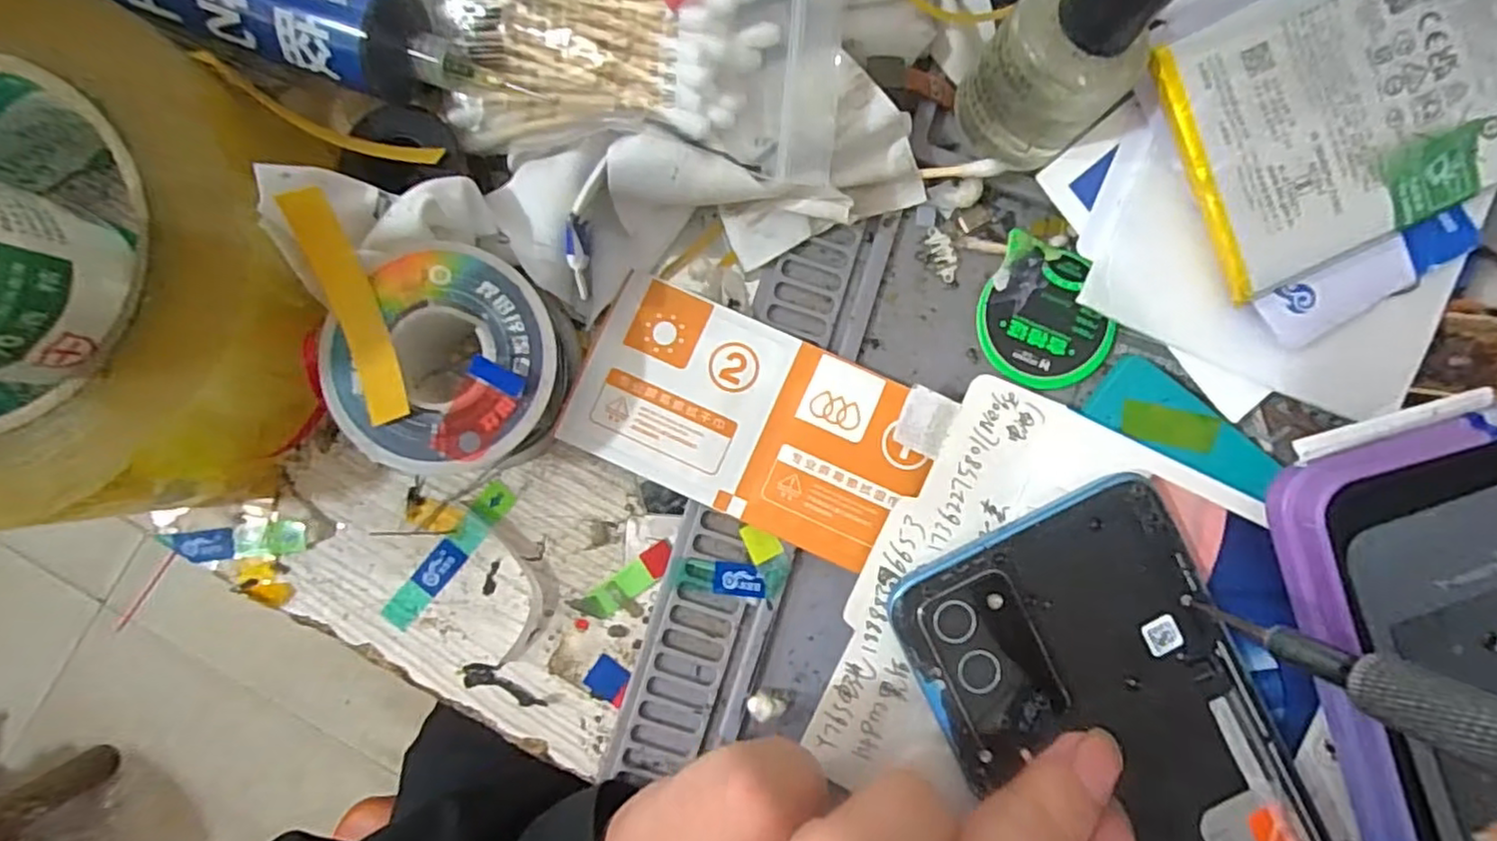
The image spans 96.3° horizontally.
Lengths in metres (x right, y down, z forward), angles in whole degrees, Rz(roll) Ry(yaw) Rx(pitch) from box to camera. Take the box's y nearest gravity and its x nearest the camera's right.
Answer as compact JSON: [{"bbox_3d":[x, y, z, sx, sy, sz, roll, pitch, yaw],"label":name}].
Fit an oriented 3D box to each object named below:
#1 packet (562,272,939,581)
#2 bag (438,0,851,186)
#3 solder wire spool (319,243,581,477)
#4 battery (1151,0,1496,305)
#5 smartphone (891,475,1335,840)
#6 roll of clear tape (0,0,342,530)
[{"bbox_3d":[0.000,0.000,0.177,0.090,0.007,0.049,23,88,0],"label":"packet"},{"bbox_3d":[-0.027,-0.096,0.163,0.100,0.041,0.073,3,88,-1],"label":"bag"},{"bbox_3d":[-0.073,-0.014,0.170,0.052,0.033,0.052,0,88,-1],"label":"solder wire spool"},{"bbox_3d":[0.148,-0.076,0.157,0.088,0.004,0.063,-26,97,5],"label":"battery"},{"bbox_3d":[0.102,0.095,0.166,0.073,0.004,0.157,-30,90,-2],"label":"smartphone"},{"bbox_3d":[-0.164,-0.031,0.159,0.114,0.047,0.122,0,88,-1],"label":"roll of clear tape"}]

